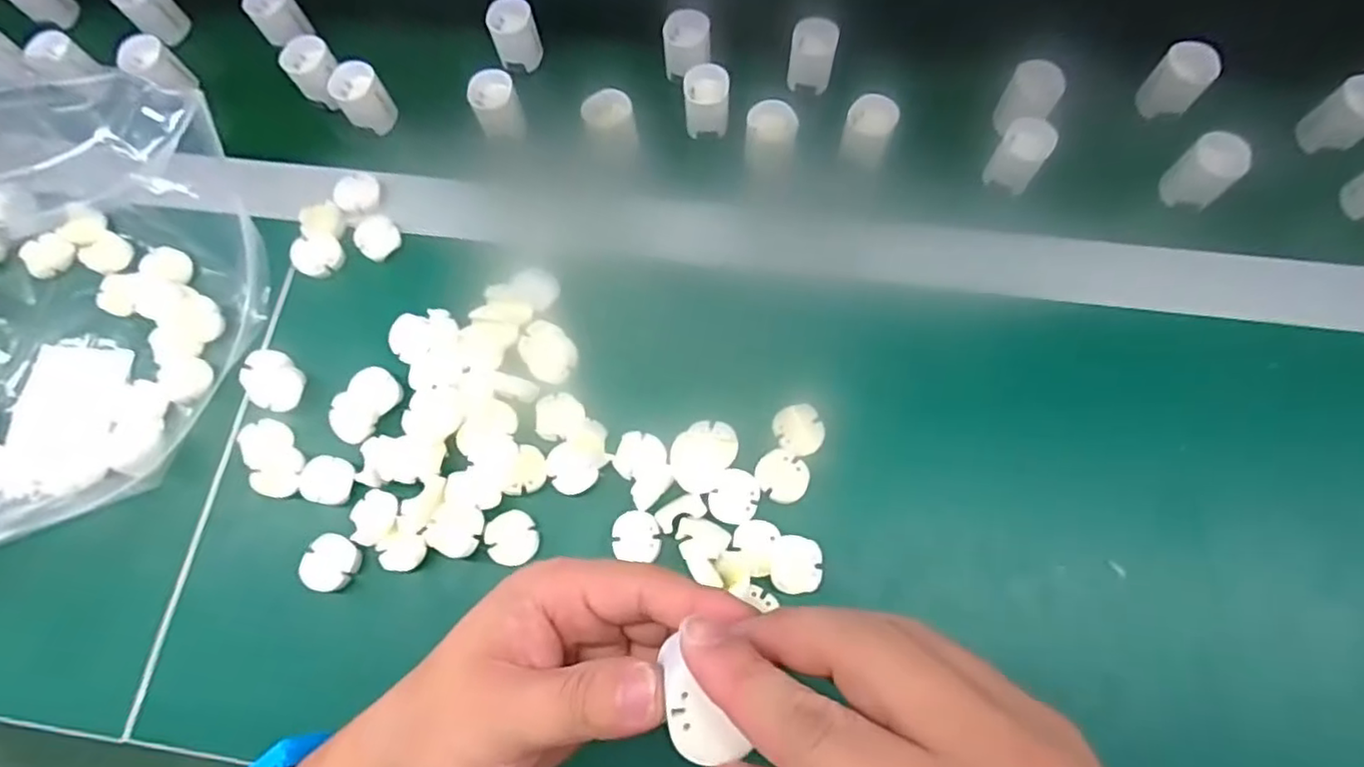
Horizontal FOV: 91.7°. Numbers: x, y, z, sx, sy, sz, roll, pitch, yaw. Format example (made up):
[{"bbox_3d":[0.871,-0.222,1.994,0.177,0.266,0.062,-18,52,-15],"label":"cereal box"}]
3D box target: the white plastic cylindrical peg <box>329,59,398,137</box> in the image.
[{"bbox_3d":[-0.210,-0.188,0.436,0.031,0.030,0.034,-1,73,2],"label":"white plastic cylindrical peg"}]

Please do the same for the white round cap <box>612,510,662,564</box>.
[{"bbox_3d":[-0.023,0.079,0.342,0.024,0.005,0.025,-1,73,2],"label":"white round cap"}]

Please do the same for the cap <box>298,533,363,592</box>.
[{"bbox_3d":[-0.182,0.093,0.343,0.025,0.007,0.028,28,76,10],"label":"cap"}]

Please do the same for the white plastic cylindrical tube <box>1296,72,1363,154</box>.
[{"bbox_3d":[0.388,-0.157,0.387,0.029,0.034,0.031,-1,73,2],"label":"white plastic cylindrical tube"}]

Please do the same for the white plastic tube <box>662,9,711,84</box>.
[{"bbox_3d":[0.004,-0.222,0.433,0.030,0.028,0.032,-1,73,2],"label":"white plastic tube"}]

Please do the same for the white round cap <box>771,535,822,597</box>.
[{"bbox_3d":[0.057,0.090,0.330,0.024,0.004,0.028,9,73,5],"label":"white round cap"}]

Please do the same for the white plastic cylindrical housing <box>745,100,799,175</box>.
[{"bbox_3d":[0.055,-0.151,0.408,0.030,0.032,0.028,-1,73,2],"label":"white plastic cylindrical housing"}]

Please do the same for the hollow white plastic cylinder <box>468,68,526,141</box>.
[{"bbox_3d":[-0.119,-0.179,0.426,0.028,0.037,0.025,-6,73,1],"label":"hollow white plastic cylinder"}]

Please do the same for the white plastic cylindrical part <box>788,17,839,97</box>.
[{"bbox_3d":[0.084,-0.211,0.425,0.028,0.031,0.028,-1,73,2],"label":"white plastic cylindrical part"}]

